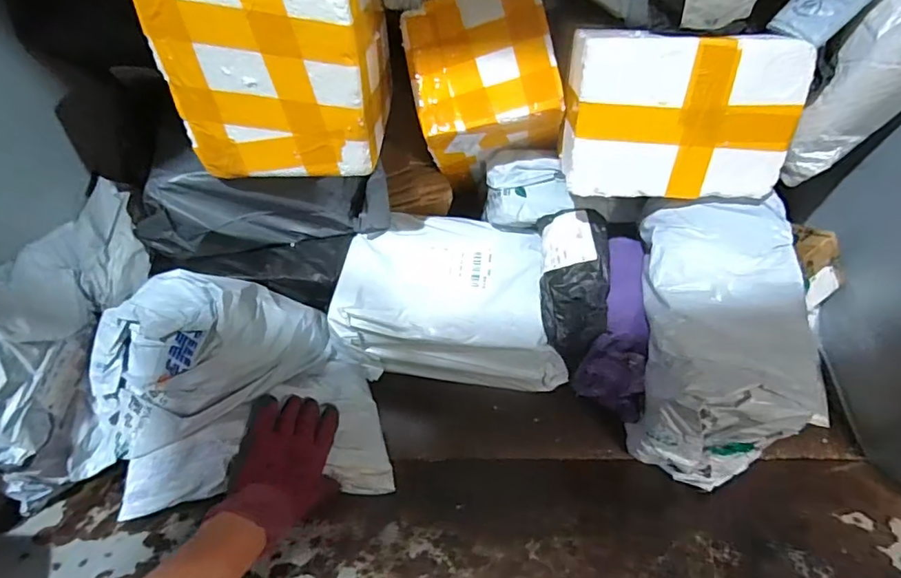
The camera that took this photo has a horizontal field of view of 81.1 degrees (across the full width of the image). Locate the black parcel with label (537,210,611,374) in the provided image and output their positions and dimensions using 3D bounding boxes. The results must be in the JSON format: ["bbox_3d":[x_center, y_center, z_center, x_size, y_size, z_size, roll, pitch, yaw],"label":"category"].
[{"bbox_3d":[0.158,-0.010,0.657,0.089,0.083,0.189,2,79,0],"label":"black parcel with label"}]

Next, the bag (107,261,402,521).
[{"bbox_3d":[-0.229,0.102,0.580,0.286,0.161,0.222,-7,50,-8],"label":"bag"}]

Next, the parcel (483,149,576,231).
[{"bbox_3d":[0.107,-0.132,0.712,0.113,0.080,0.073,-2,50,-3],"label":"parcel"}]

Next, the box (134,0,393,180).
[{"bbox_3d":[-0.178,-0.270,0.577,0.197,0.204,0.198,1,50,-1],"label":"box"}]

